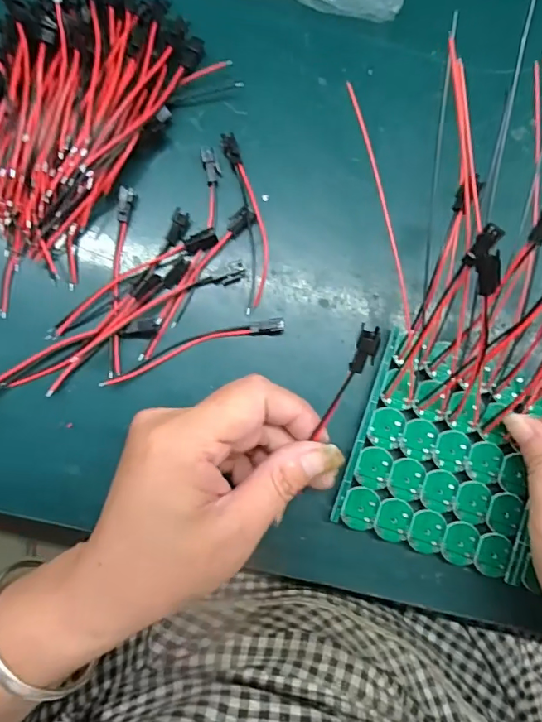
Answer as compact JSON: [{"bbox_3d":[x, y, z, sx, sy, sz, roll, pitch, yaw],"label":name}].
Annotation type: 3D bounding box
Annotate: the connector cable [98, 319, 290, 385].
[{"bbox_3d":[-0.042,-0.008,0.268,0.100,0.007,0.014,-17,85,-4],"label":"connector cable"}]

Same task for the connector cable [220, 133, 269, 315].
[{"bbox_3d":[-0.012,-0.078,0.274,0.016,0.009,0.100,-8,84,-3],"label":"connector cable"}]

